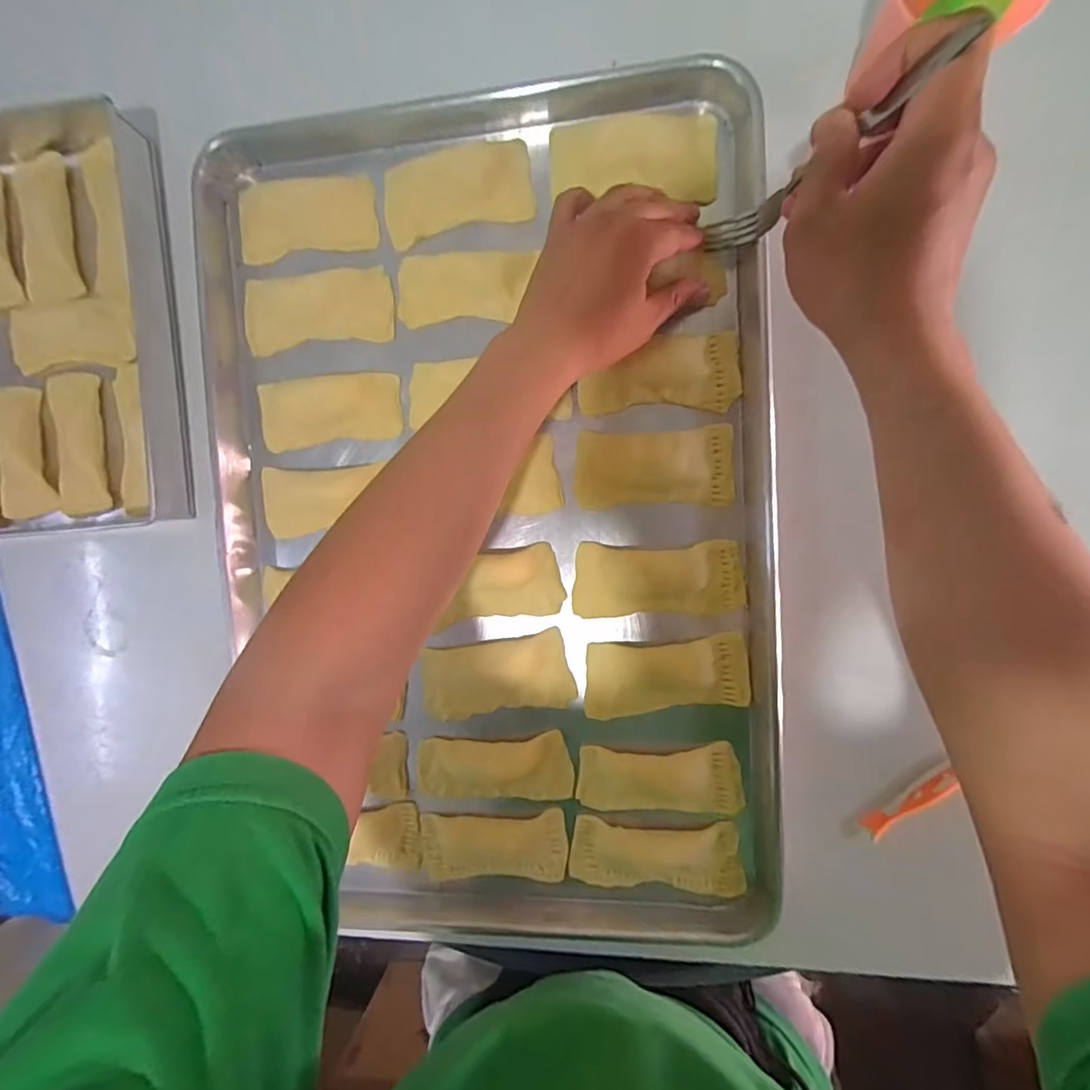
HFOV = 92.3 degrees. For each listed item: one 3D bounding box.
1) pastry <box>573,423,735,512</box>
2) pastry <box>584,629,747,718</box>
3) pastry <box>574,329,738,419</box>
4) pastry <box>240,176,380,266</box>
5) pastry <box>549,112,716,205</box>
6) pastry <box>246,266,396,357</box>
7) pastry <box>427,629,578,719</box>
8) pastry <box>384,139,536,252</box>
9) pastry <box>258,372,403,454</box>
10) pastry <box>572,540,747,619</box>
[{"bbox_3d":[0.078,-0.055,0.375,0.110,0.009,0.055,-1,94,7],"label":"pastry"},{"bbox_3d":[0.088,0.098,0.382,0.117,0.008,0.054,-7,93,8],"label":"pastry"},{"bbox_3d":[0.081,-0.120,0.370,0.112,0.009,0.050,-3,94,7],"label":"pastry"},{"bbox_3d":[-0.181,-0.248,0.397,0.108,0.008,0.053,-2,94,7],"label":"pastry"},{"bbox_3d":[0.061,-0.268,0.360,0.114,0.012,0.053,2,94,7],"label":"pastry"},{"bbox_3d":[-0.175,-0.179,0.400,0.121,0.005,0.054,-1,94,7],"label":"pastry"},{"bbox_3d":[-0.038,0.102,0.398,0.111,0.011,0.057,-11,93,8],"label":"pastry"},{"bbox_3d":[-0.065,-0.256,0.377,0.108,0.013,0.053,-6,93,8],"label":"pastry"},{"bbox_3d":[-0.165,-0.102,0.399,0.110,0.013,0.049,-5,93,7],"label":"pastry"},{"bbox_3d":[0.082,0.026,0.378,0.120,0.013,0.054,0,94,7],"label":"pastry"}]

